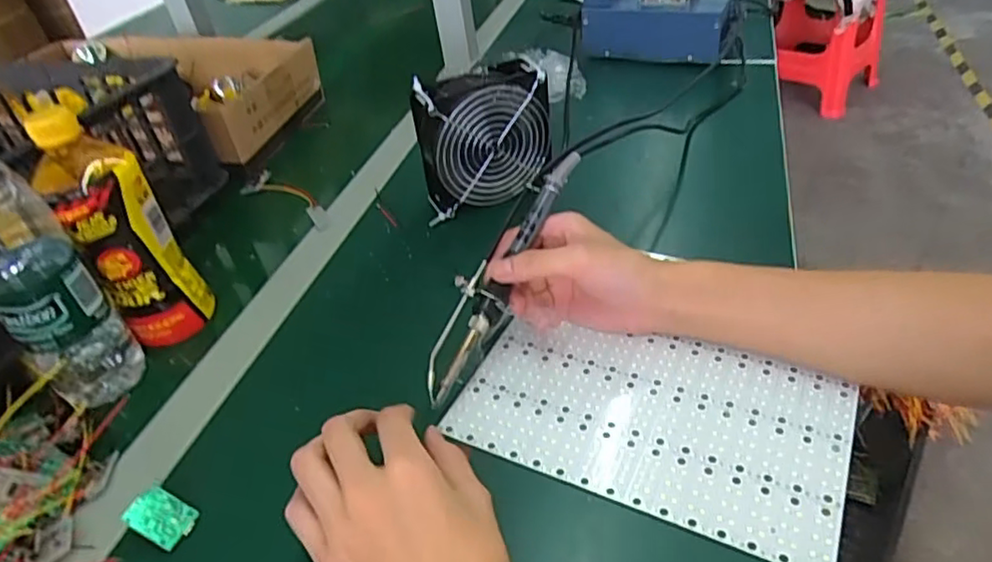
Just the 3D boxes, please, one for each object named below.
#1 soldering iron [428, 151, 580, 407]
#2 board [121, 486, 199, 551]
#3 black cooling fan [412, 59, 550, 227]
[{"bbox_3d":[0.006,-0.010,0.456,0.047,0.018,0.210,20,70,28],"label":"soldering iron"},{"bbox_3d":[-0.201,0.142,0.385,0.036,0.004,0.026,33,50,0],"label":"board"},{"bbox_3d":[-0.009,-0.128,0.591,0.121,0.121,0.057,-13,40,-7],"label":"black cooling fan"}]

